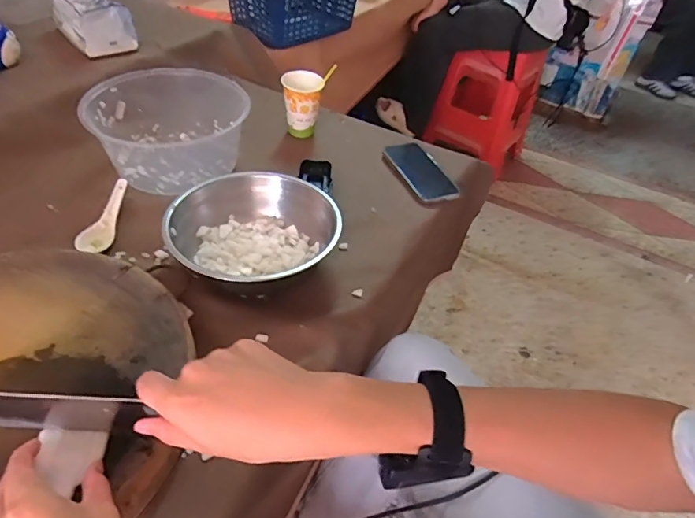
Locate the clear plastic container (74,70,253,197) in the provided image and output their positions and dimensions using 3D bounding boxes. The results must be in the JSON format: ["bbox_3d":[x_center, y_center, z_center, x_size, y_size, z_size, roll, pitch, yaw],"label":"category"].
[{"bbox_3d":[-0.274,-0.200,0.733,0.203,0.108,0.199,8,44,1],"label":"clear plastic container"}]

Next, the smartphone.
[{"bbox_3d":[0.127,-0.146,0.787,0.084,0.013,0.149,-13,52,-24],"label":"smartphone"}]

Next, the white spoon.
[{"bbox_3d":[-0.322,-0.057,0.632,0.039,0.014,0.113,11,62,5],"label":"white spoon"}]

